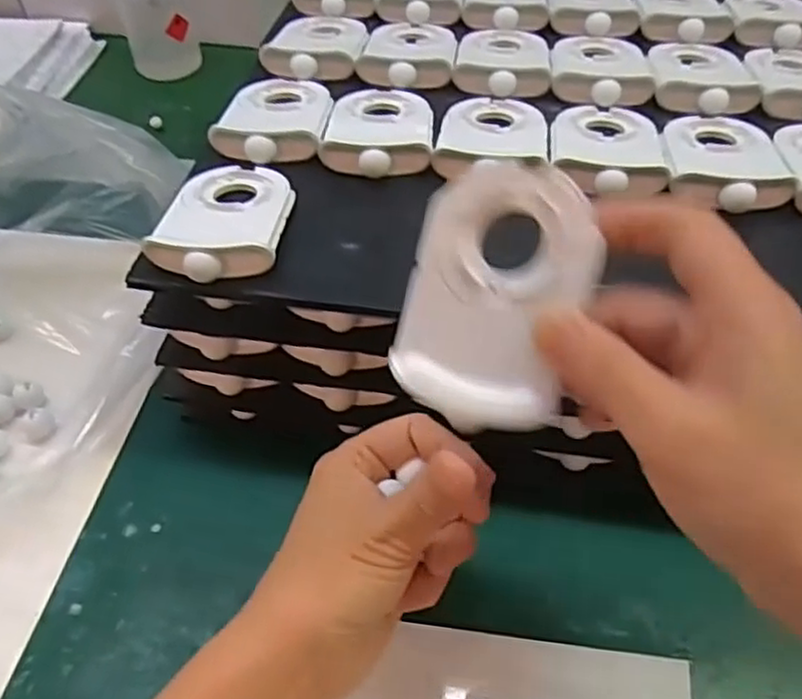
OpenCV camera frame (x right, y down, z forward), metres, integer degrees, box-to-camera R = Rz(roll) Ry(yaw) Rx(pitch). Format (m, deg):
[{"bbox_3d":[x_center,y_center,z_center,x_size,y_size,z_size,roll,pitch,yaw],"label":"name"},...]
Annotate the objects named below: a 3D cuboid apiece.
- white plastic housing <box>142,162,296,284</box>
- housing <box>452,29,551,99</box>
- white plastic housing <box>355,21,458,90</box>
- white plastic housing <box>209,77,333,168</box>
[{"bbox_3d":[-0.084,-0.066,0.348,0.058,0.014,0.089,2,48,2],"label":"white plastic housing"},{"bbox_3d":[0.064,-0.185,0.454,0.057,0.014,0.084,5,48,5],"label":"housing"},{"bbox_3d":[0.006,-0.191,0.456,0.057,0.014,0.082,5,48,5],"label":"white plastic housing"},{"bbox_3d":[-0.070,-0.135,0.409,0.059,0.012,0.091,3,48,3],"label":"white plastic housing"}]

